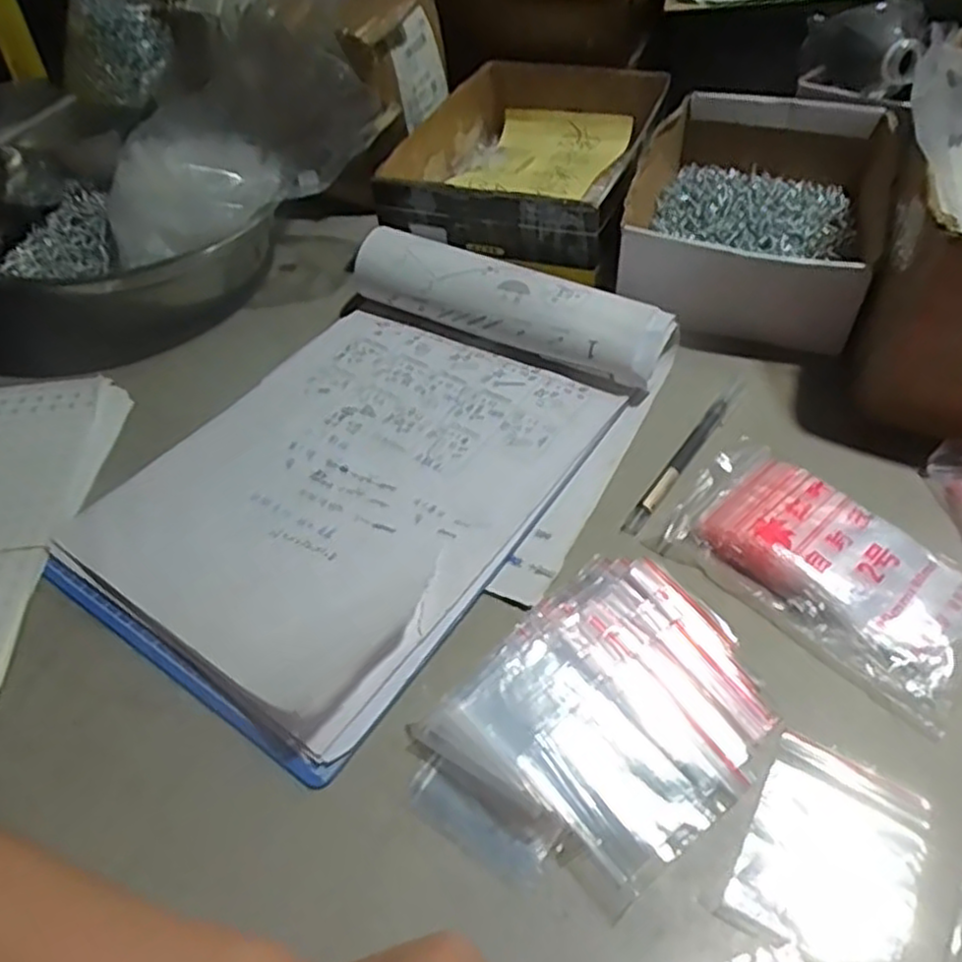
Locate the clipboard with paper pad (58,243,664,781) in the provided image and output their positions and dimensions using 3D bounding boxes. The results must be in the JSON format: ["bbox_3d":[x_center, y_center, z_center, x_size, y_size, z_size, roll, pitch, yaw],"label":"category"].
[{"bbox_3d":[-0.064,-0.025,0.421,0.238,0.049,0.320,26,55,25],"label":"clipboard with paper pad"}]

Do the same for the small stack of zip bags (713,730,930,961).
[{"bbox_3d":[0.134,0.142,0.276,0.059,0.004,0.081,26,55,25],"label":"small stack of zip bags"}]

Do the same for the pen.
[{"bbox_3d":[0.122,-0.017,0.422,0.010,0.010,0.140,29,56,26],"label":"pen"}]

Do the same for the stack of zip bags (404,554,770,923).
[{"bbox_3d":[0.051,0.101,0.312,0.151,0.014,0.112,-36,55,-25],"label":"stack of zip bags"}]

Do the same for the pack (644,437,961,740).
[{"bbox_3d":[0.168,0.038,0.357,0.085,0.018,0.147,-34,54,-24],"label":"pack"}]

